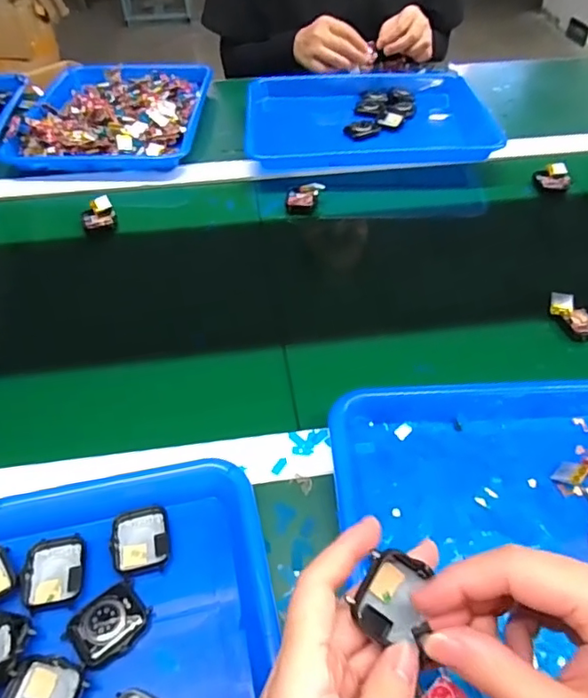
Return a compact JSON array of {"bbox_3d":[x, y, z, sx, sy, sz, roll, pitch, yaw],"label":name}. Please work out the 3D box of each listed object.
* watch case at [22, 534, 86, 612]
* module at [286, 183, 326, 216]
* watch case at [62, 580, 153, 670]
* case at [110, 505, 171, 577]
[{"bbox_3d":[-0.158,0.146,0.359,0.037,0.011,0.041,-12,50,-10],"label":"watch case"},{"bbox_3d":[0.014,-0.185,0.668,0.046,0.028,0.031,-1,42,6],"label":"module"},{"bbox_3d":[-0.113,0.168,0.332,0.036,0.012,0.044,36,58,27],"label":"watch case"},{"bbox_3d":[-0.105,0.129,0.373,0.037,0.008,0.044,-12,50,-9],"label":"case"}]

